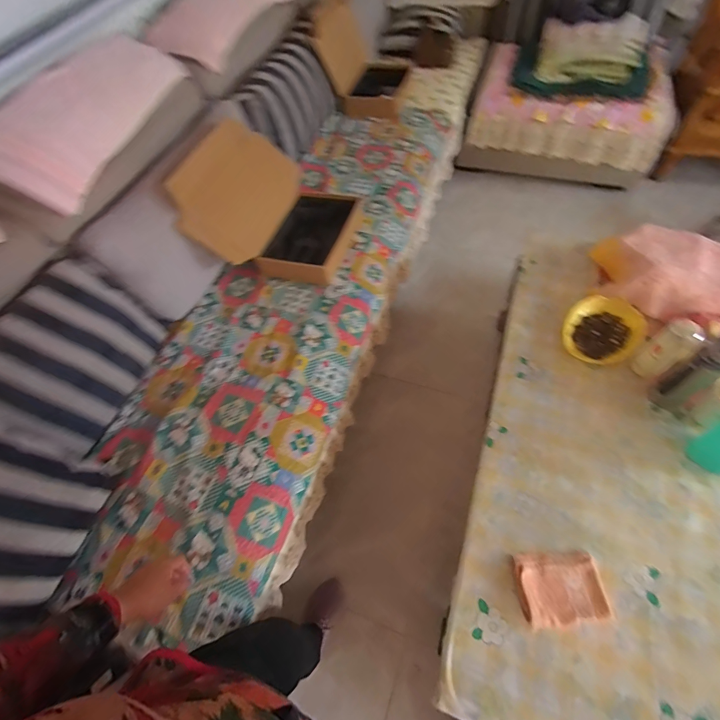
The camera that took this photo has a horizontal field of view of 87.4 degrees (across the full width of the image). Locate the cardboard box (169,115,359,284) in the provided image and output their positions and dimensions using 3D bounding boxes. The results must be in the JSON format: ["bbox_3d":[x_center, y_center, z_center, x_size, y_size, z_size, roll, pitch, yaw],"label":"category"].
[{"bbox_3d":[-0.288,-0.535,1.265,0.515,0.326,0.382,10,60,11],"label":"cardboard box"}]

